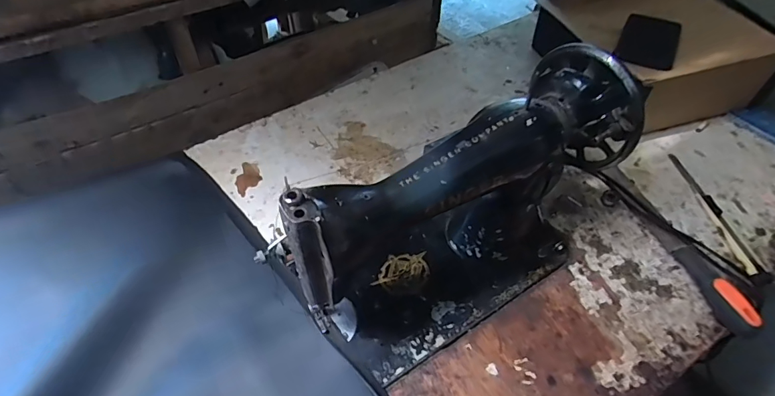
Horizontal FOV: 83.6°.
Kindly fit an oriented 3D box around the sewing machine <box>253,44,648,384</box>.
[{"bbox_3d":[0.071,0.007,0.434,0.331,0.191,0.167,-26,56,-22],"label":"sewing machine"}]

